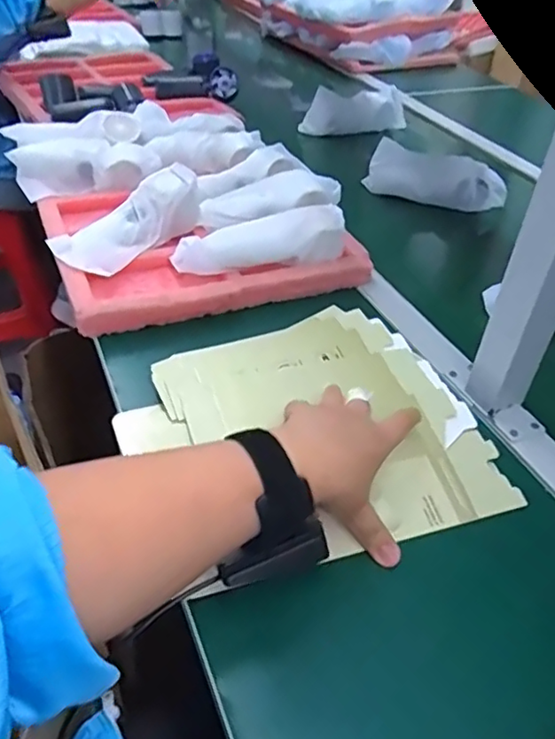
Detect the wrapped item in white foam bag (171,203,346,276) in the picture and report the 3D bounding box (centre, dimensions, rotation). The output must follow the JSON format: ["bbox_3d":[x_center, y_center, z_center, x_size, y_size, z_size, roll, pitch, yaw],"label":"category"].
[{"bbox_3d":[-0.020,-0.144,0.659,0.186,0.049,0.053,-7,42,-13],"label":"wrapped item in white foam bag"}]

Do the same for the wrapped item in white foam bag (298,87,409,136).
[{"bbox_3d":[0.141,-0.471,1.084,0.208,0.070,0.043,-15,44,-21],"label":"wrapped item in white foam bag"}]

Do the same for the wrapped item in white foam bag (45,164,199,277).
[{"bbox_3d":[-0.157,-0.158,0.668,0.178,0.055,0.078,-38,54,-17],"label":"wrapped item in white foam bag"}]

